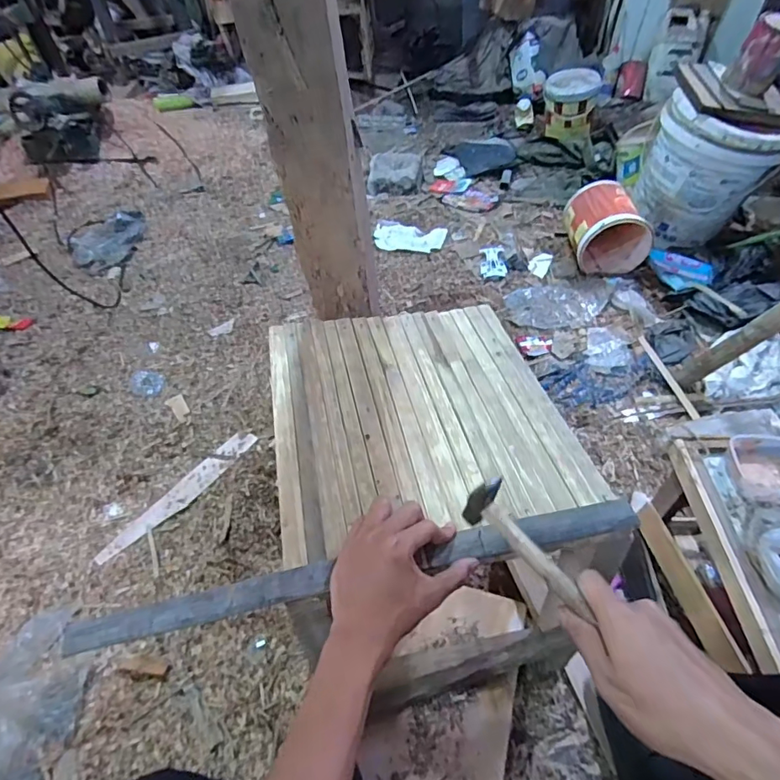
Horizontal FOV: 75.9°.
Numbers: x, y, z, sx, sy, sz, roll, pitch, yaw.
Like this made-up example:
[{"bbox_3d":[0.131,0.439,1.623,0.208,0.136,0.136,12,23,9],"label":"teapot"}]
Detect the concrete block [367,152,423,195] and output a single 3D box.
[{"bbox_3d":[0.018,-0.737,1.711,0.179,0.071,0.179,0,50,4],"label":"concrete block"}]

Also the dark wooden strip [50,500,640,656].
[{"bbox_3d":[-0.022,0.161,0.445,0.502,0.015,0.029,-11,50,-5],"label":"dark wooden strip"}]

